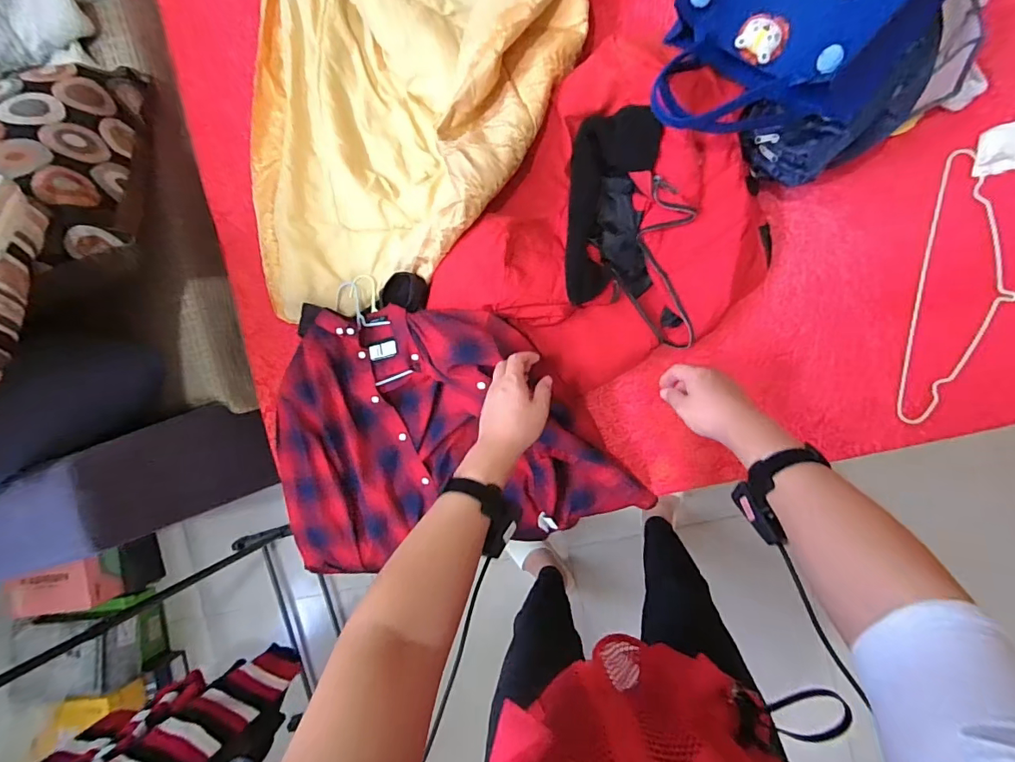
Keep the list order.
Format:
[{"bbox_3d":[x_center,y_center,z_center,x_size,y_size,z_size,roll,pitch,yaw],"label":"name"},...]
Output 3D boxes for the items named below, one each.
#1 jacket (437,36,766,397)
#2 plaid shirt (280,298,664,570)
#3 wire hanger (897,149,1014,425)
[{"bbox_3d":[0.175,-0.221,0.797,0.435,0.132,0.489,36,97,6],"label":"jacket"},{"bbox_3d":[-0.141,0.084,0.846,0.628,0.144,0.462,-13,90,9],"label":"plaid shirt"},{"bbox_3d":[0.772,-0.135,0.762,0.208,0.013,0.435,10,92,10],"label":"wire hanger"}]

